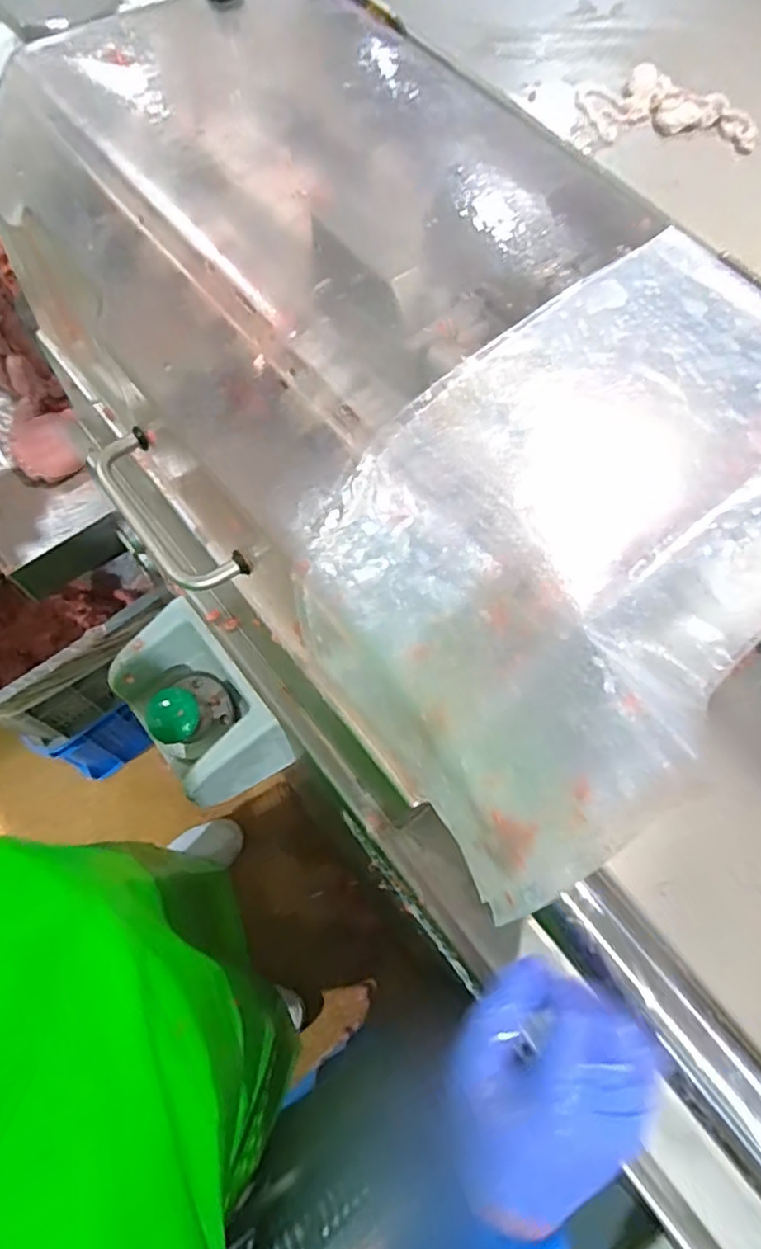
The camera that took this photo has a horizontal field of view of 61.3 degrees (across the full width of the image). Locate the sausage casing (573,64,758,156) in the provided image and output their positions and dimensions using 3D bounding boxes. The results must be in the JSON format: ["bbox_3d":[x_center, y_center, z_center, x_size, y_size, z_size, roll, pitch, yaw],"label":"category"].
[{"bbox_3d":[0.195,-0.364,0.453,0.117,0.015,0.078,1,67,-2],"label":"sausage casing"}]

